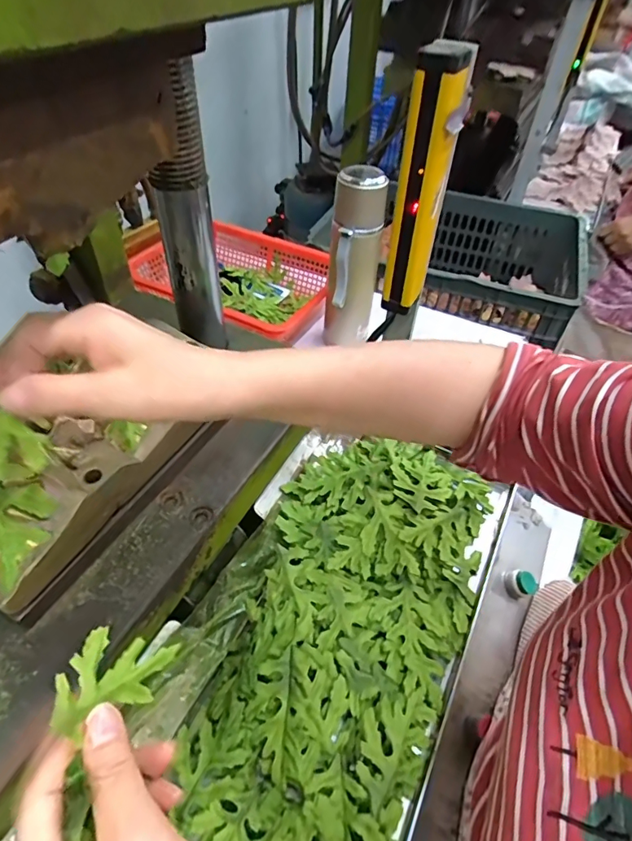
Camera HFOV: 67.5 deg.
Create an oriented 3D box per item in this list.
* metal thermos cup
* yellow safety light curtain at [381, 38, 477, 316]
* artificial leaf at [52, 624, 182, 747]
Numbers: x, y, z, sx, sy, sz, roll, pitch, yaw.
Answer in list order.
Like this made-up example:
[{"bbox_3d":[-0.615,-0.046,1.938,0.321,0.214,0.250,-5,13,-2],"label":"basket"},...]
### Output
[{"bbox_3d":[0.047,-0.192,0.621,0.064,0.244,0.063,6,47,2],"label":"metal thermos cup"},{"bbox_3d":[0.086,-0.183,0.382,0.033,0.189,0.051,17,48,12],"label":"yellow safety light curtain"},{"bbox_3d":[-0.097,0.130,0.233,0.006,0.059,0.045,-30,42,23],"label":"artificial leaf"}]

